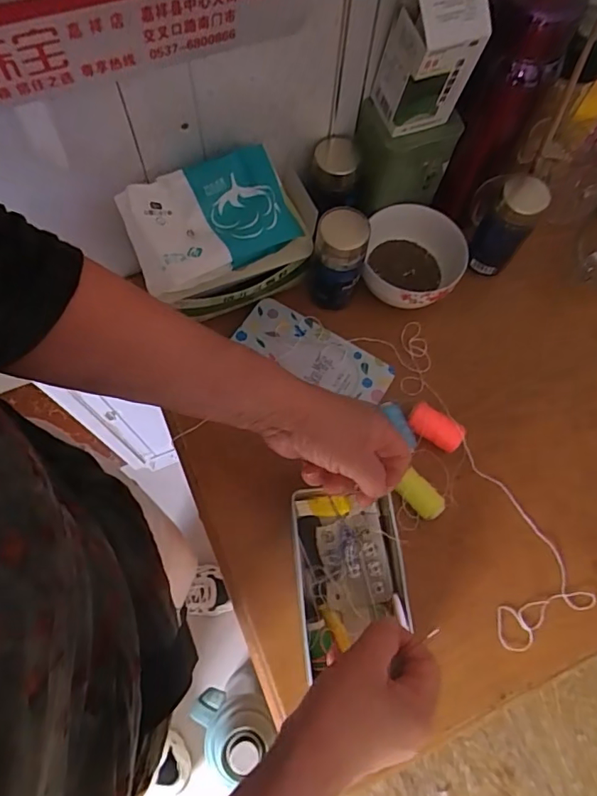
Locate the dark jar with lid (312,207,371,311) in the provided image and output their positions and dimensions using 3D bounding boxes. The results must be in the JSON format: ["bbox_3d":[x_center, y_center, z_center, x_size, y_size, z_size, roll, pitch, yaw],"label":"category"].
[{"bbox_3d":[0.039,-0.137,0.500,0.048,0.103,0.048,0,70,-2],"label":"dark jar with lid"}]

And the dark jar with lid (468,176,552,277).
[{"bbox_3d":[0.213,-0.176,0.521,0.047,0.106,0.045,1,70,-2],"label":"dark jar with lid"}]

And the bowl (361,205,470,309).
[{"bbox_3d":[0.121,-0.145,0.542,0.105,0.052,0.109,1,70,-2],"label":"bowl"}]

